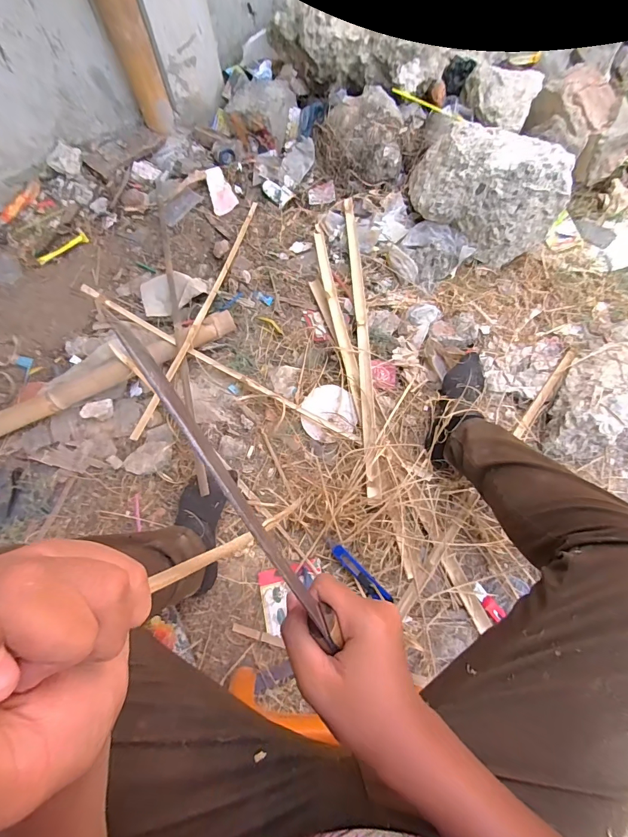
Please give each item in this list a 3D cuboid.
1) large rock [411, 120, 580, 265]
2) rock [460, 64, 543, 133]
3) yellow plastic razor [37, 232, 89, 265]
[{"bbox_3d":[0.403,-0.547,0.909,0.361,0.221,0.194,30,73,12],"label":"large rock"},{"bbox_3d":[0.479,-0.838,0.998,0.184,0.086,0.139,20,70,10],"label":"rock"},{"bbox_3d":[-0.668,-0.451,1.010,0.140,0.009,0.035,-33,70,-10],"label":"yellow plastic razor"}]

